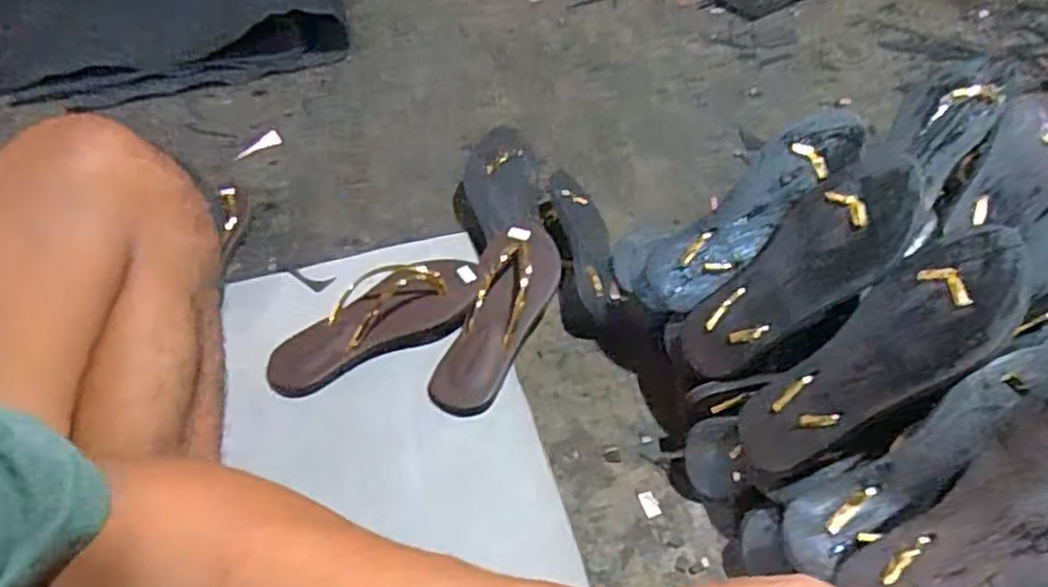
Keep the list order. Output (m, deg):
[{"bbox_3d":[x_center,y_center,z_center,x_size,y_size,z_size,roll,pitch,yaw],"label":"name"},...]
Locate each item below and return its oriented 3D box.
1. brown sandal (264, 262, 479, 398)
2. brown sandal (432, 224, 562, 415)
[{"bbox_3d":[-0.162,0.024,0.773,0.234,0.052,0.100,-20,50,-17],"label":"brown sandal"},{"bbox_3d":[-0.025,0.026,0.780,0.090,0.064,0.235,12,49,12],"label":"brown sandal"}]

